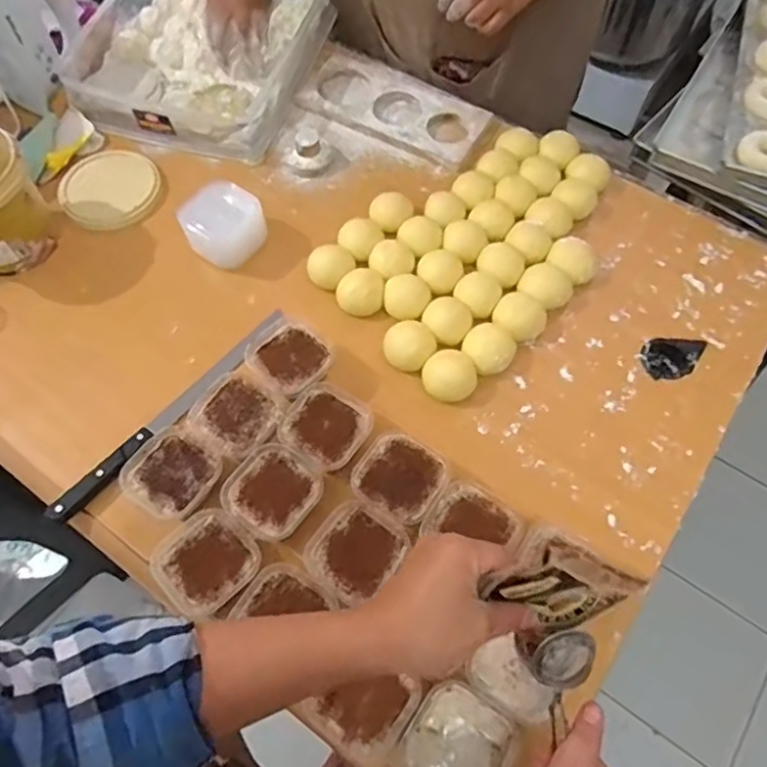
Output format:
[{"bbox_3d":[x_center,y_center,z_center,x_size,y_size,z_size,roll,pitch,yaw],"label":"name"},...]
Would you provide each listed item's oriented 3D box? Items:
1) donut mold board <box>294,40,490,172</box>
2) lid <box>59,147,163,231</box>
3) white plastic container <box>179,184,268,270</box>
[{"bbox_3d":[0.004,-0.399,0.856,0.296,0.024,0.148,28,66,14],"label":"donut mold board"},{"bbox_3d":[-0.347,-0.251,0.776,0.118,0.012,0.136,-29,66,-14],"label":"lid"},{"bbox_3d":[-0.190,-0.187,0.717,0.079,0.055,0.082,31,66,16],"label":"white plastic container"}]

